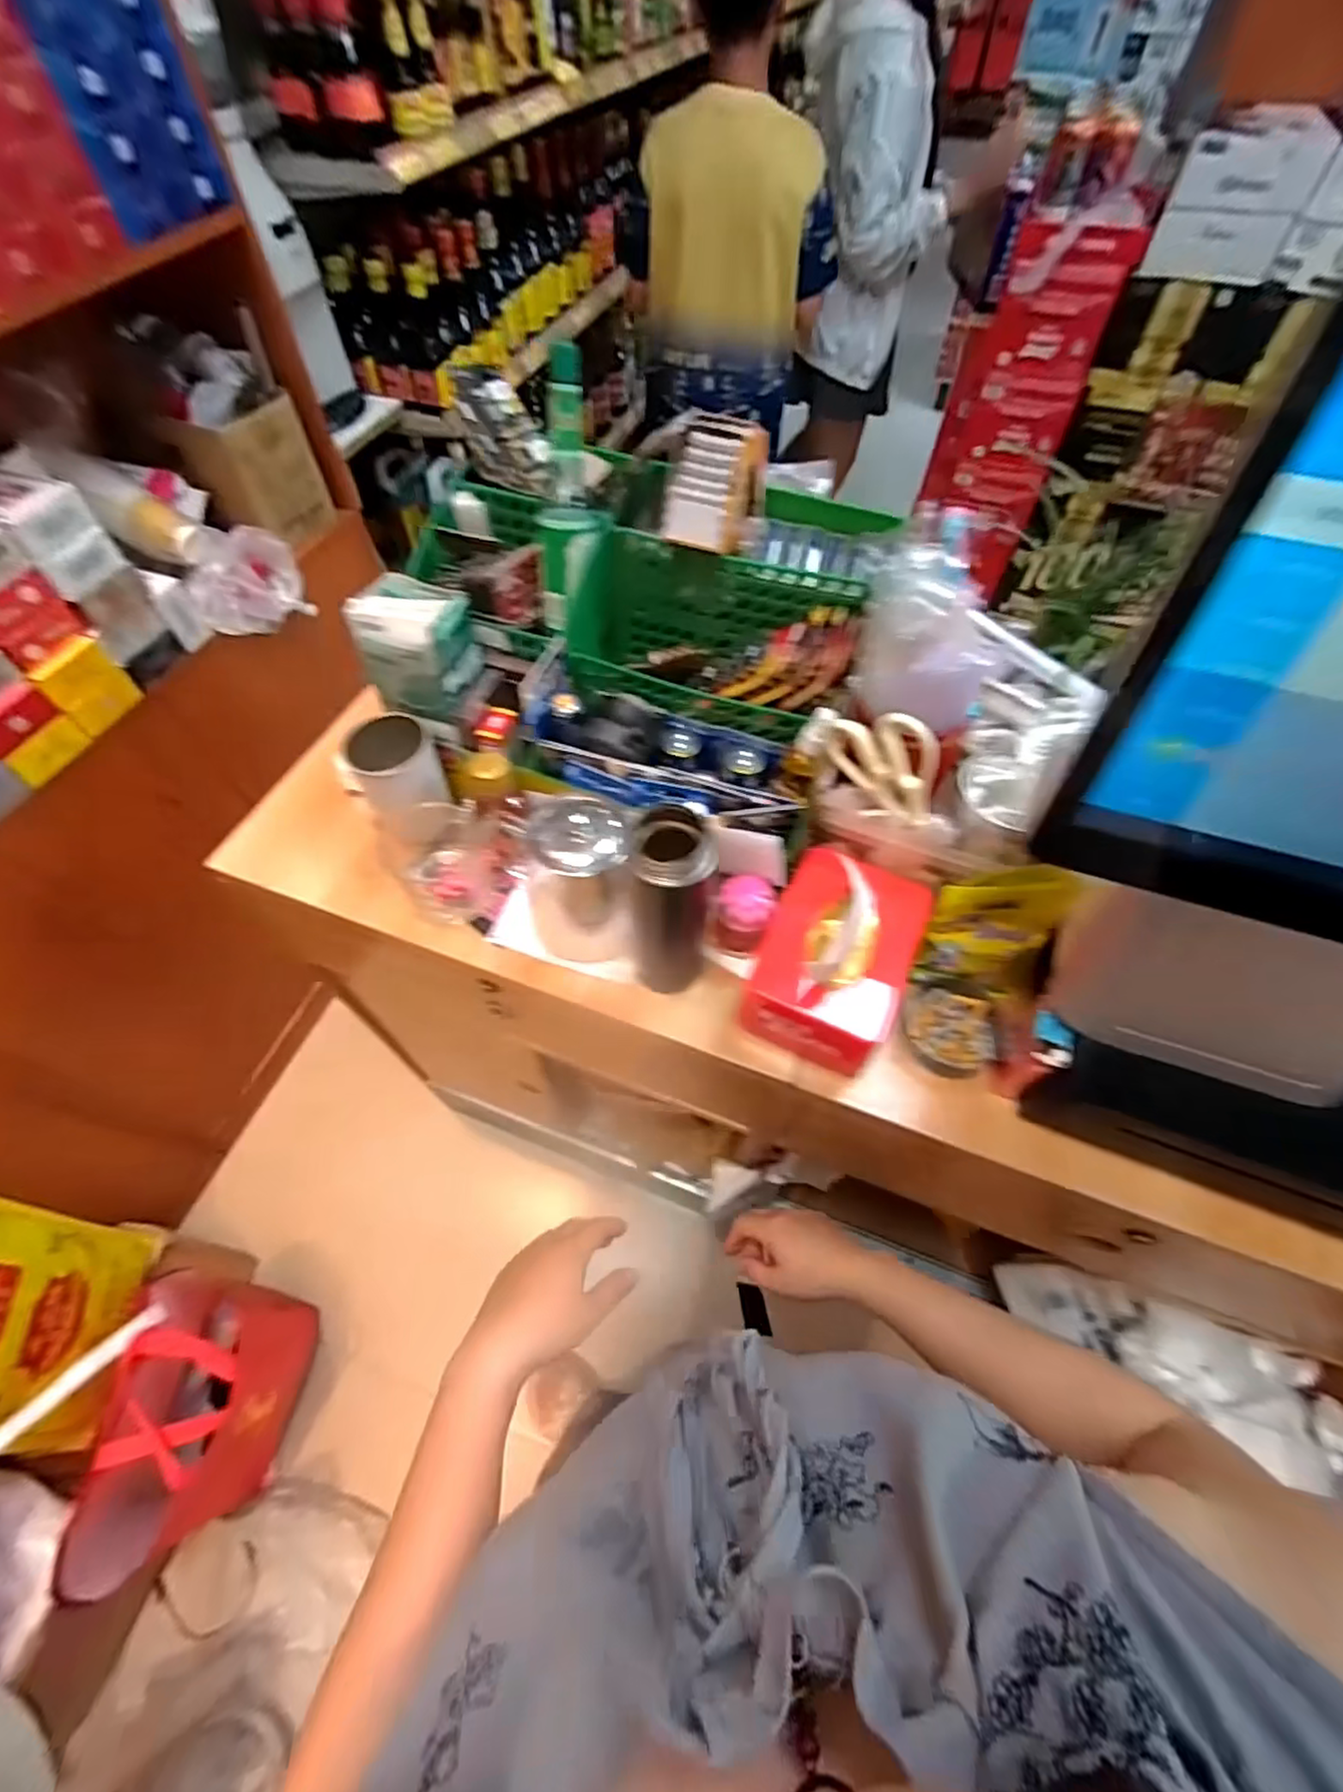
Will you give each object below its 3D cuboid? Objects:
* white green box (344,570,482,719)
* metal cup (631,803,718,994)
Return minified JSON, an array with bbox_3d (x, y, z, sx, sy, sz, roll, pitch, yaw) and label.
[{"bbox_3d":[-0.220,-0.220,0.597,0.094,0.094,0.087,8,58,3],"label":"white green box"},{"bbox_3d":[0.001,0.012,0.521,0.061,0.189,0.055,-4,59,-4],"label":"metal cup"}]

